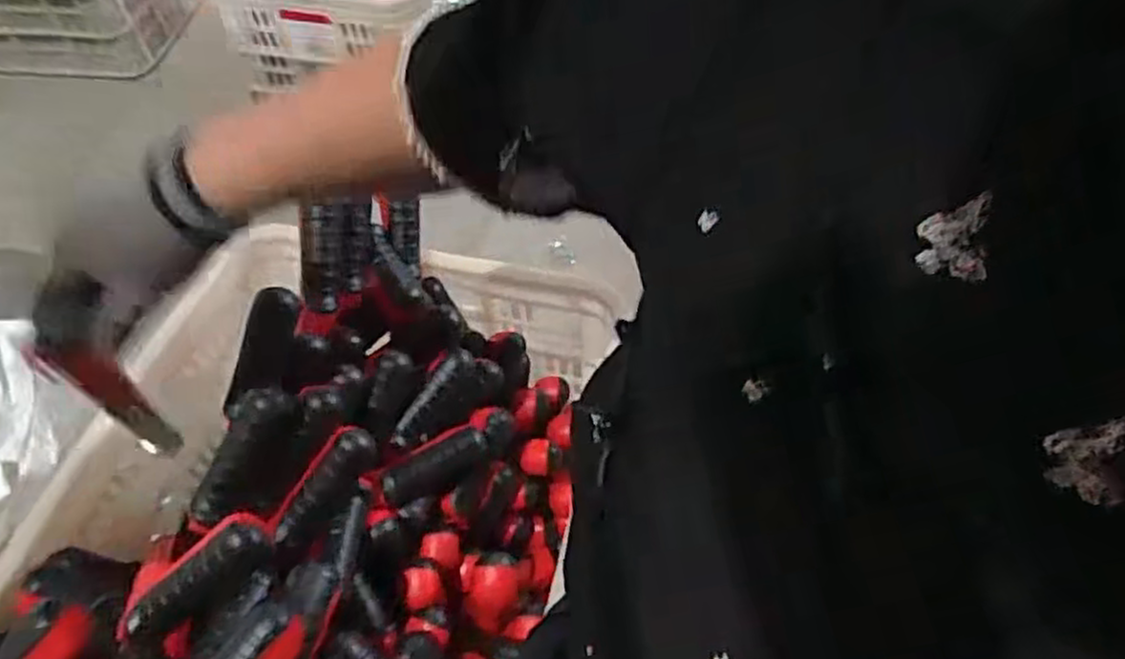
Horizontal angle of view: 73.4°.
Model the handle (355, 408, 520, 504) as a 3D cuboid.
[{"bbox_3d":[-0.109,0.113,0.679,0.159,0.048,0.037,-22,54,-38],"label":"handle"}]

